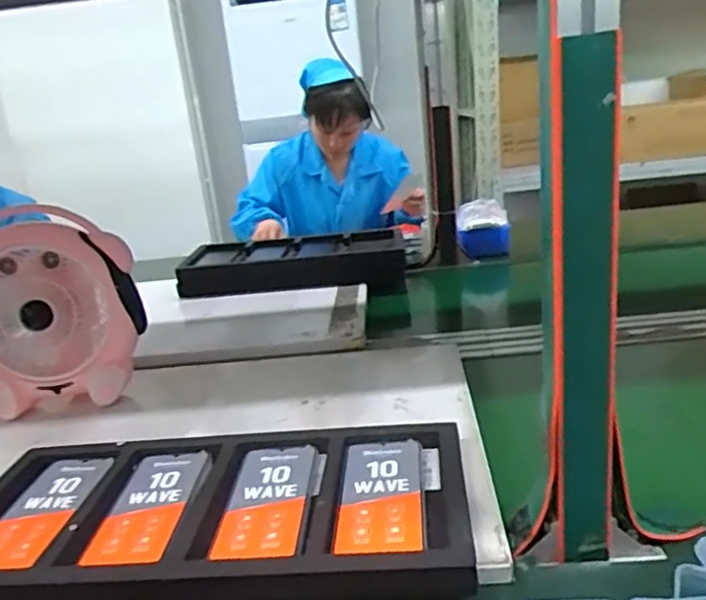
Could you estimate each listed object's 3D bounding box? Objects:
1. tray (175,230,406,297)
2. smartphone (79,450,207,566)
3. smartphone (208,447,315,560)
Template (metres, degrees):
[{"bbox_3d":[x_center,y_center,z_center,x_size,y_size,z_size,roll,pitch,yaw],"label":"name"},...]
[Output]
[{"bbox_3d":[-0.129,-0.086,1.442,0.484,0.060,0.238,-5,19,5],"label":"tray"},{"bbox_3d":[-0.199,0.197,0.628,0.074,0.006,0.174,-5,19,4],"label":"smartphone"},{"bbox_3d":[-0.081,0.189,0.611,0.075,0.006,0.167,-5,19,5],"label":"smartphone"}]

